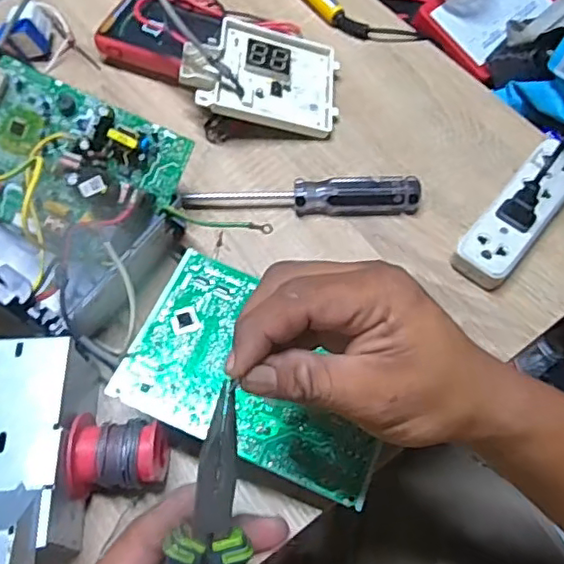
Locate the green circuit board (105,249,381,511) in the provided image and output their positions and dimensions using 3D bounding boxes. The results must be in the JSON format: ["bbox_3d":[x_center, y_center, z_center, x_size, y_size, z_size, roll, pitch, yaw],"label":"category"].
[{"bbox_3d":[-0.011,0.058,0.391,0.170,0.022,0.114,21,65,11],"label":"green circuit board"}]

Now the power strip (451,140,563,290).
[{"bbox_3d":[0.193,-0.056,0.478,0.046,0.029,0.143,37,69,18],"label":"power strip"}]

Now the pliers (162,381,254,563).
[{"bbox_3d":[-0.036,0.126,0.266,0.044,0.018,0.154,2,89,2],"label":"pliers"}]

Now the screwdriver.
[{"bbox_3d":[0.017,-0.072,0.489,0.192,0.024,0.025,-1,63,0],"label":"screwdriver"}]

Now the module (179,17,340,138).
[{"bbox_3d":[-0.015,-0.187,0.523,0.137,0.019,0.096,10,72,-15],"label":"module"}]

